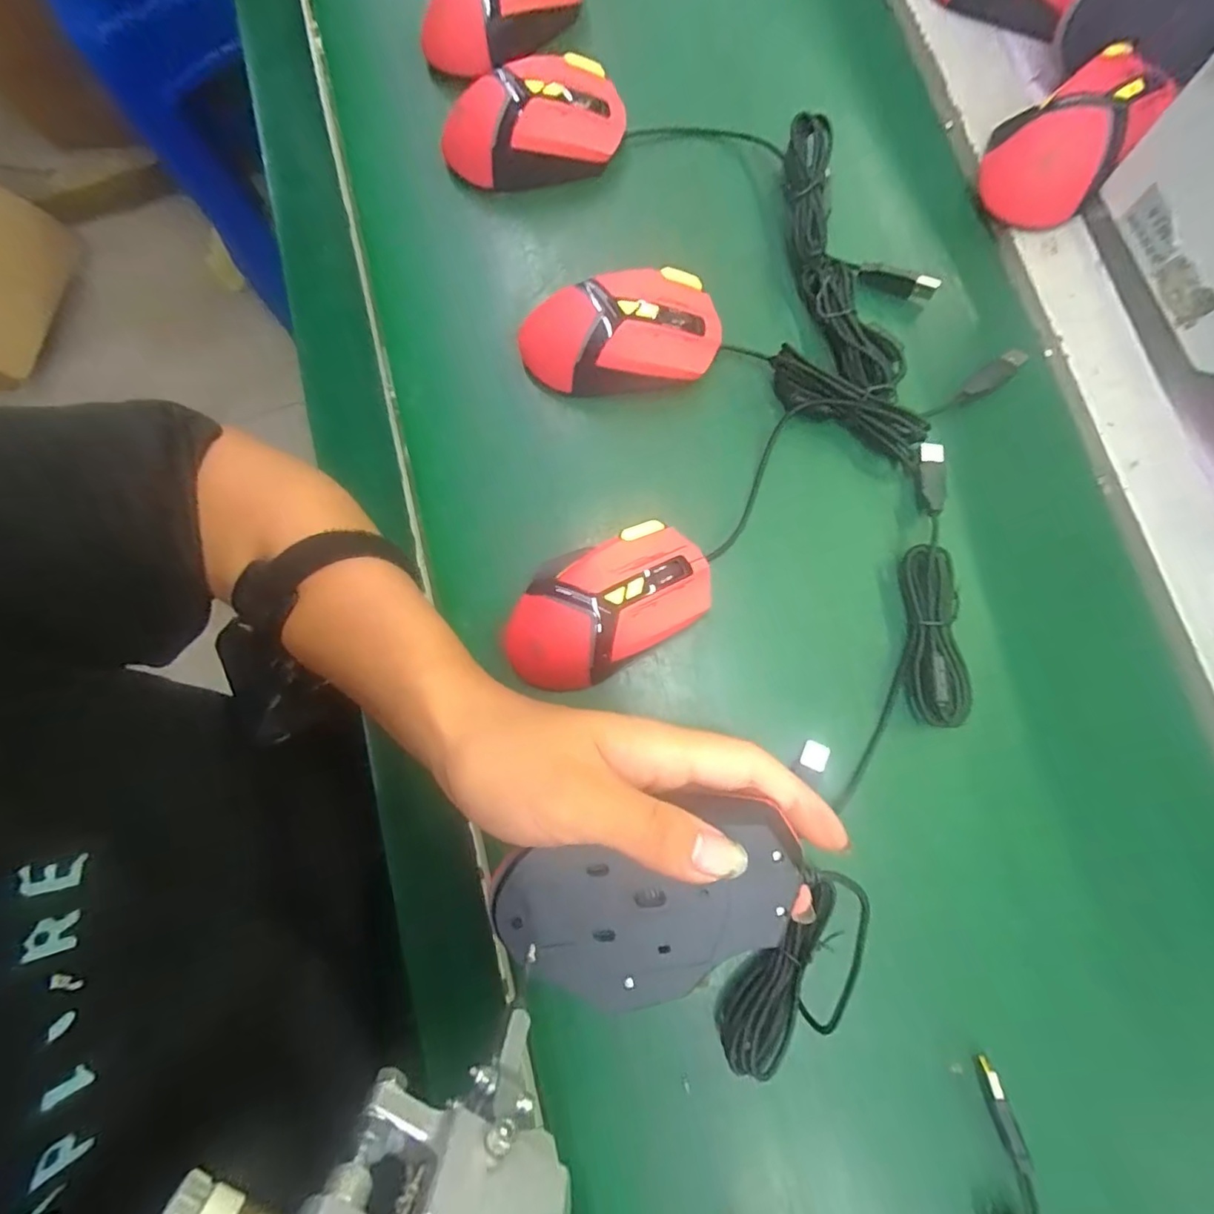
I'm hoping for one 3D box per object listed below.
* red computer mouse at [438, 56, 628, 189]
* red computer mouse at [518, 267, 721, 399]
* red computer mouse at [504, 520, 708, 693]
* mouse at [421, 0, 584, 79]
[{"bbox_3d":[-0.050,-0.319,0.379,0.122,0.045,0.066,-3,81,5],"label":"red computer mouse"},{"bbox_3d":[0.007,-0.169,0.358,0.124,0.049,0.063,-4,81,5],"label":"red computer mouse"},{"bbox_3d":[0.000,0.000,0.326,0.120,0.048,0.070,-34,80,0],"label":"red computer mouse"},{"bbox_3d":[-0.073,-0.420,0.394,0.118,0.043,0.062,-38,80,-1],"label":"mouse"}]

